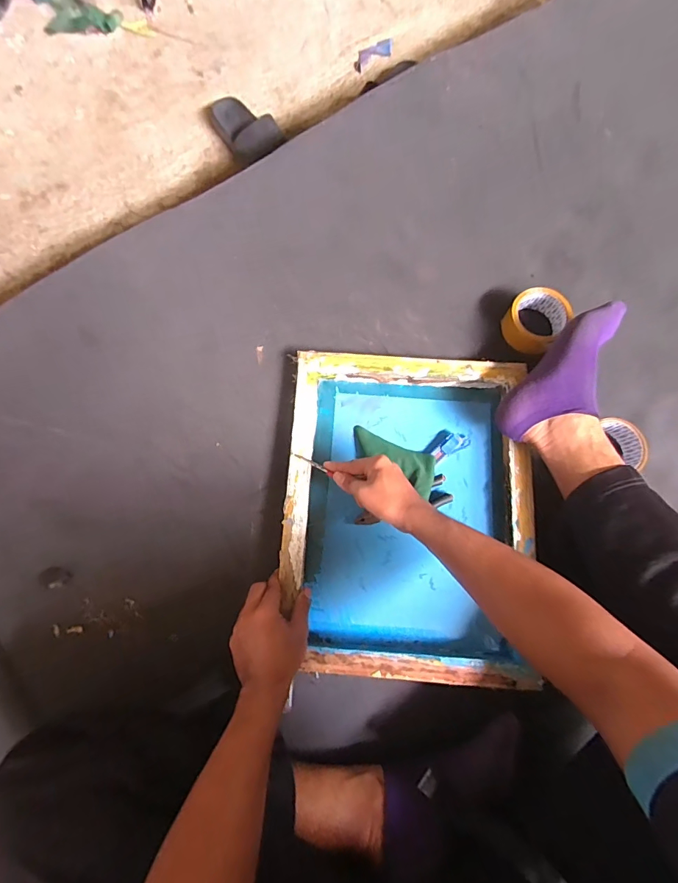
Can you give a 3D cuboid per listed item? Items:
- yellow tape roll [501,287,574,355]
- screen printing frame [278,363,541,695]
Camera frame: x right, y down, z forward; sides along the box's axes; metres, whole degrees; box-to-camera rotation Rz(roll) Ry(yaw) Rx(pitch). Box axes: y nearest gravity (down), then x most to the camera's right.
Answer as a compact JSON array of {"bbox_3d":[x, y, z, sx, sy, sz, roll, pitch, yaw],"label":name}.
[{"bbox_3d":[0.305,-0.188,0.664,0.085,0.048,0.099,43,81,9],"label":"yellow tape roll"},{"bbox_3d":[0.096,0.092,0.614,0.334,0.051,0.445,3,77,1],"label":"screen printing frame"}]

